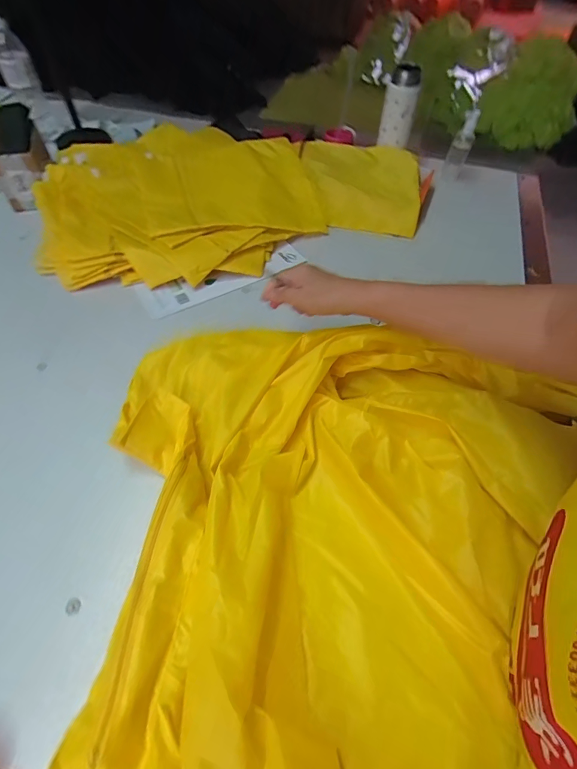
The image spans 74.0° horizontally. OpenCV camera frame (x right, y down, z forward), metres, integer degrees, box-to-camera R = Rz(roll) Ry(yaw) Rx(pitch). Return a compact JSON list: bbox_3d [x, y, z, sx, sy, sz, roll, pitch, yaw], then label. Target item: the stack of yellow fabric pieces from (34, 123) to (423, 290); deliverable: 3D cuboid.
[{"bbox_3d":[-0.092,-0.386,0.758,0.748,0.071,0.403,-14,57,-13],"label":"stack of yellow fabric pieces"}]

